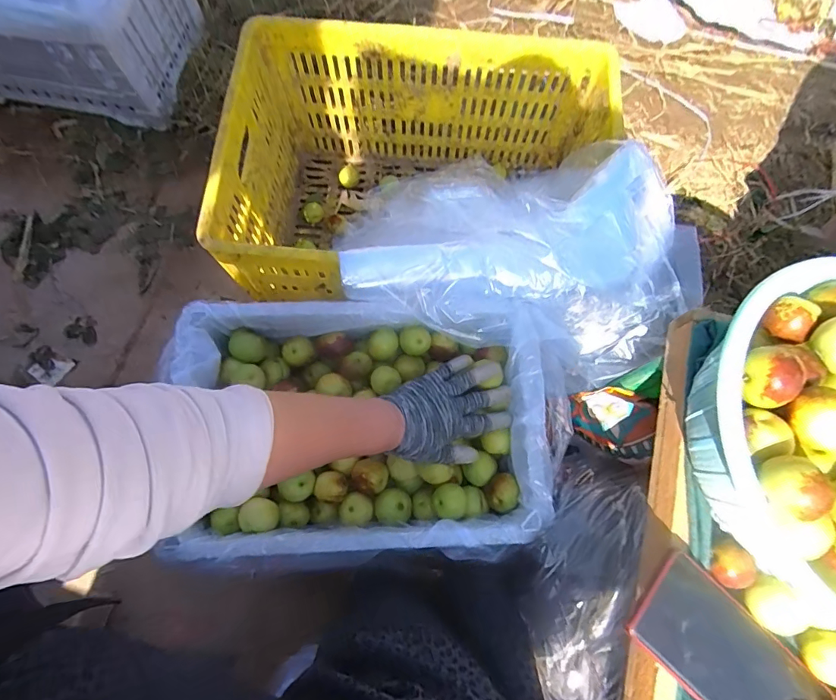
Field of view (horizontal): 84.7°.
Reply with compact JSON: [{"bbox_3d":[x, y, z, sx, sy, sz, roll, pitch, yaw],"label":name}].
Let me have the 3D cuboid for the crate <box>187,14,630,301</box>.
[{"bbox_3d":[-0.001,-0.226,0.706,0.502,0.284,0.375,5,72,0],"label":"crate"}]

